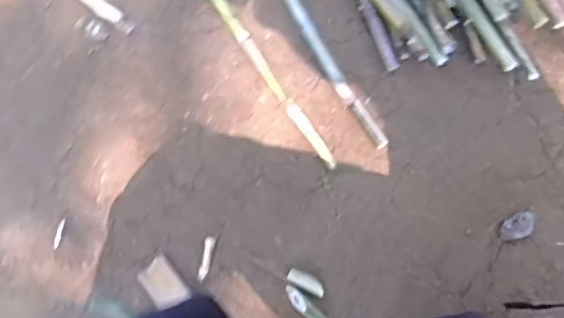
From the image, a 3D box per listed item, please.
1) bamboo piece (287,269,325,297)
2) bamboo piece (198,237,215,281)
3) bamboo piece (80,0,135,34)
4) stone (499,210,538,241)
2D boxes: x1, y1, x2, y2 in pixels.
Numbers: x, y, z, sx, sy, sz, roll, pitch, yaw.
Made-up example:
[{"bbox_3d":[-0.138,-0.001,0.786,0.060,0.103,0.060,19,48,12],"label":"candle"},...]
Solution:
[{"bbox_3d":[0.031,0.150,0.735,0.049,0.012,0.018,28,73,7],"label":"bamboo piece"},{"bbox_3d":[-0.094,0.123,0.740,0.012,0.011,0.055,11,72,2],"label":"bamboo piece"},{"bbox_3d":[-0.262,-0.221,0.852,0.132,0.004,0.023,38,75,10],"label":"bamboo piece"},{"bbox_3d":[0.296,0.084,0.752,0.055,0.010,0.029,-22,74,-9],"label":"stone"}]

